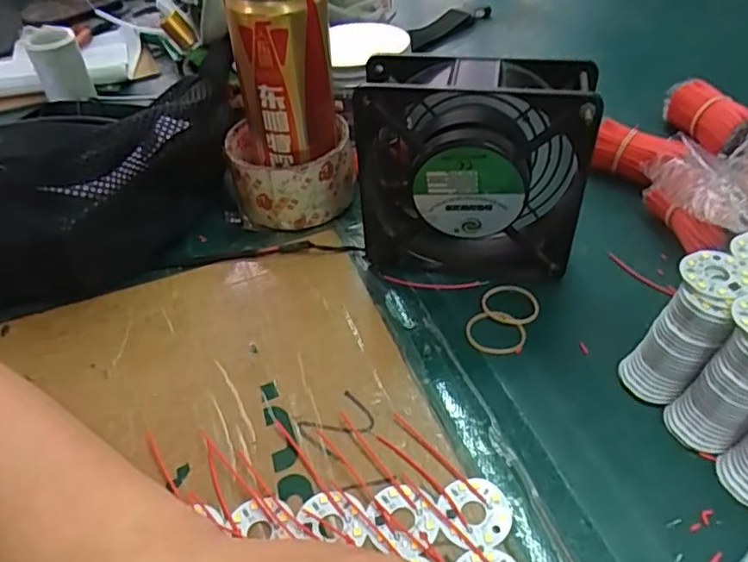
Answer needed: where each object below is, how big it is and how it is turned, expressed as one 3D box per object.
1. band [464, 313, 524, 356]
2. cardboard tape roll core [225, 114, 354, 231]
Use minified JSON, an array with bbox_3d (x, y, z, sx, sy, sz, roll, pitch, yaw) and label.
[{"bbox_3d":[0.066,0.030,0.330,0.032,0.004,0.025,20,50,22],"label":"band"},{"bbox_3d":[-0.057,-0.077,0.414,0.081,0.049,0.081,0,45,5],"label":"cardboard tape roll core"}]

